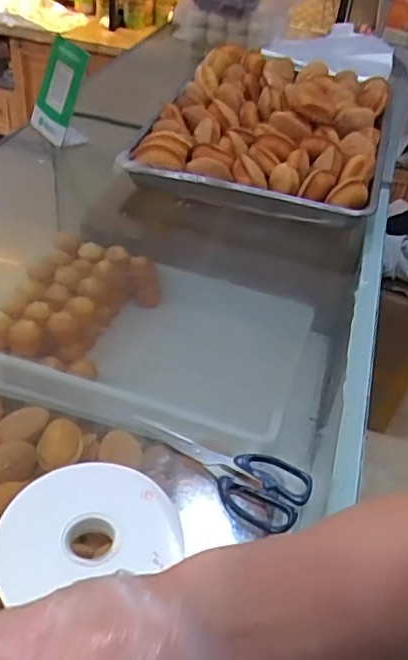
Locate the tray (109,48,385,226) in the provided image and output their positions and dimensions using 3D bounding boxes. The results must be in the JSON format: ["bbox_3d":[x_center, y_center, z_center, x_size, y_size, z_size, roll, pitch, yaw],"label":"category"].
[{"bbox_3d":[0.142,-0.382,1.132,0.380,0.077,0.578,17,42,11],"label":"tray"}]

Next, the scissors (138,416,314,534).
[{"bbox_3d":[0.015,0.123,0.595,0.181,0.015,0.077,30,46,24],"label":"scissors"}]

